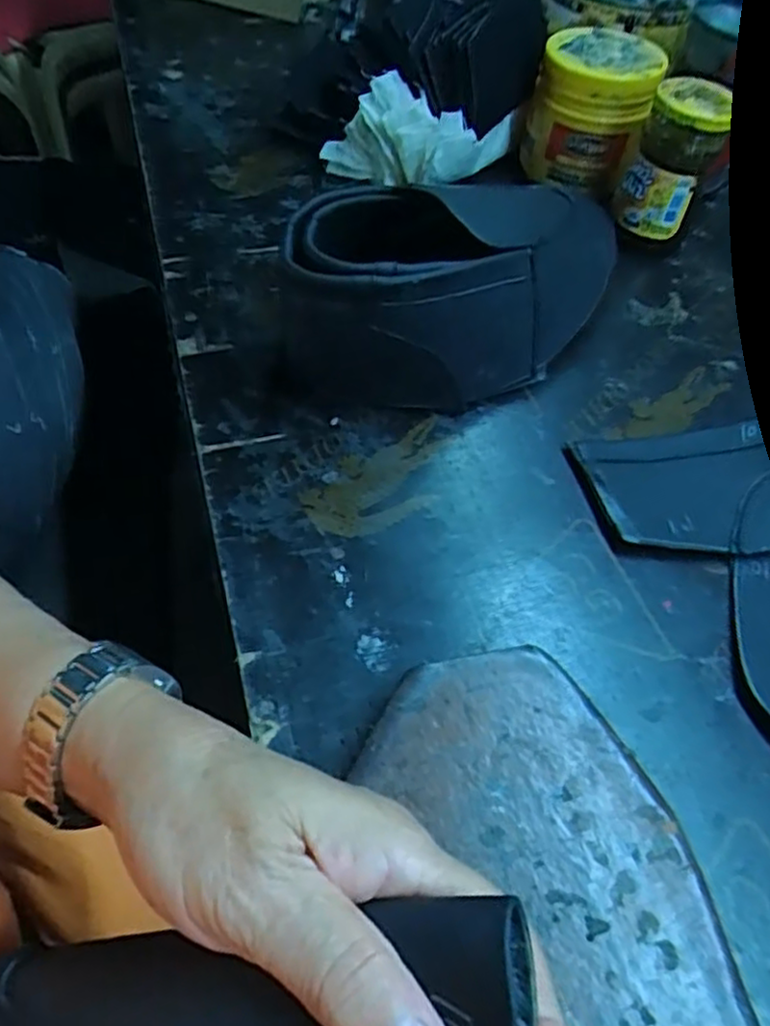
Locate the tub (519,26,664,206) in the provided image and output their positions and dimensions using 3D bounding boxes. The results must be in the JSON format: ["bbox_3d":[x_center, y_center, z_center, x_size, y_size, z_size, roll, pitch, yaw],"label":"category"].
[{"bbox_3d":[0.155,-0.308,0.525,0.084,0.092,0.081,17,57,6],"label":"tub"}]

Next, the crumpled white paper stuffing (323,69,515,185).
[{"bbox_3d":[0.032,-0.288,0.522,0.148,0.076,0.059,-4,57,-8],"label":"crumpled white paper stuffing"}]

